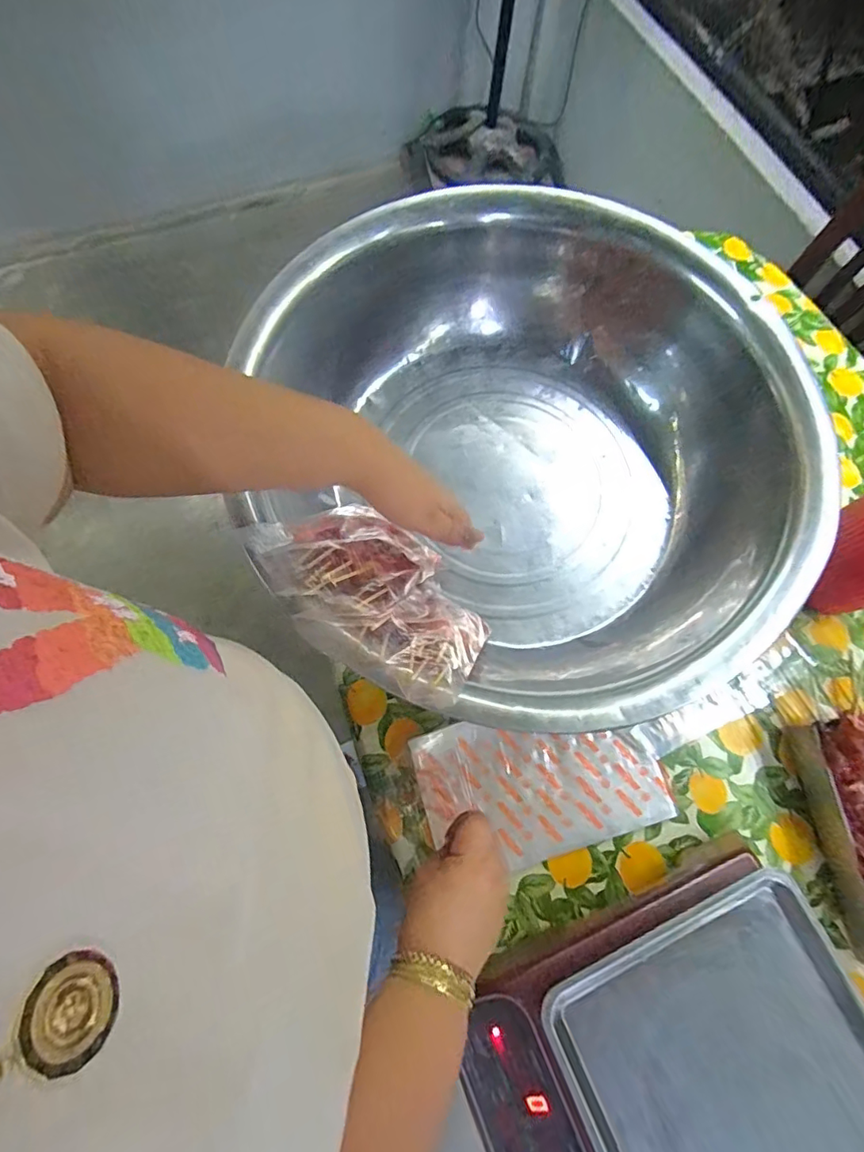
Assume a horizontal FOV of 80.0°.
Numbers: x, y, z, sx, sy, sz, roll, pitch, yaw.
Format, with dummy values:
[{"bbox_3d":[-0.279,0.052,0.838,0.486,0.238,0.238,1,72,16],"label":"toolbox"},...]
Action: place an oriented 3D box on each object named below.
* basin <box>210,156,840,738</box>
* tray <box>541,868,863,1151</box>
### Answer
[{"bbox_3d":[0.093,-0.138,0.582,0.571,0.163,0.576,1,72,-2],"label":"basin"},{"bbox_3d":[0.255,0.425,0.383,0.245,0.030,0.317,-23,74,-9],"label":"tray"}]

